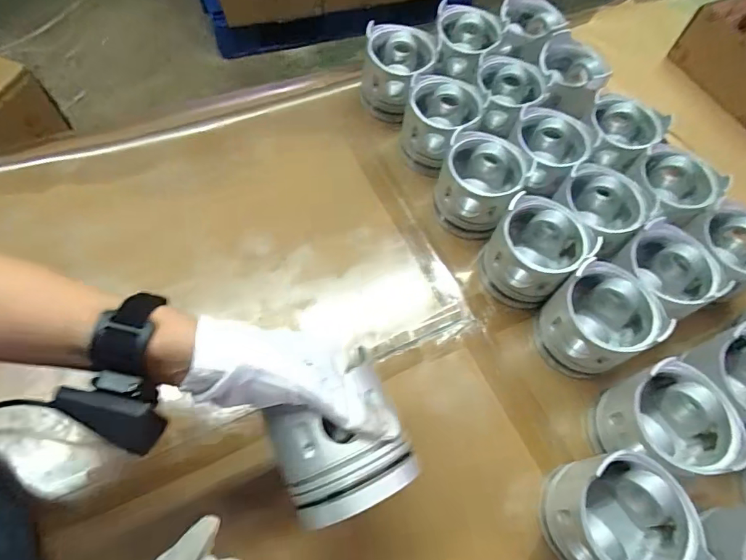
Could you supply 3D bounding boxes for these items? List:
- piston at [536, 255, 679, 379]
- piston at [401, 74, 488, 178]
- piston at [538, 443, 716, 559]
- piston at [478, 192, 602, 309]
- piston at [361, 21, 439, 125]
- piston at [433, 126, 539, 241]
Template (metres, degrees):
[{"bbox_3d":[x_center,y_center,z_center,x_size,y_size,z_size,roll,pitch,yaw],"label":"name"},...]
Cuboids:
[{"bbox_3d":[0.252,0.048,0.526,0.097,0.116,0.101,2,61,-3],"label":"piston"},{"bbox_3d":[0.096,-0.217,0.663,0.106,0.097,0.116,3,61,-2],"label":"piston"},{"bbox_3d":[0.220,0.219,0.426,0.103,0.087,0.105,-10,63,-9],"label":"piston"},{"bbox_3d":[0.196,-0.033,0.562,0.100,0.100,0.105,2,61,-3],"label":"piston"},{"bbox_3d":[0.036,-0.313,0.702,0.105,0.096,0.111,2,61,-3],"label":"piston"},{"bbox_3d":[0.139,-0.124,0.611,0.101,0.106,0.104,2,61,-3],"label":"piston"}]

